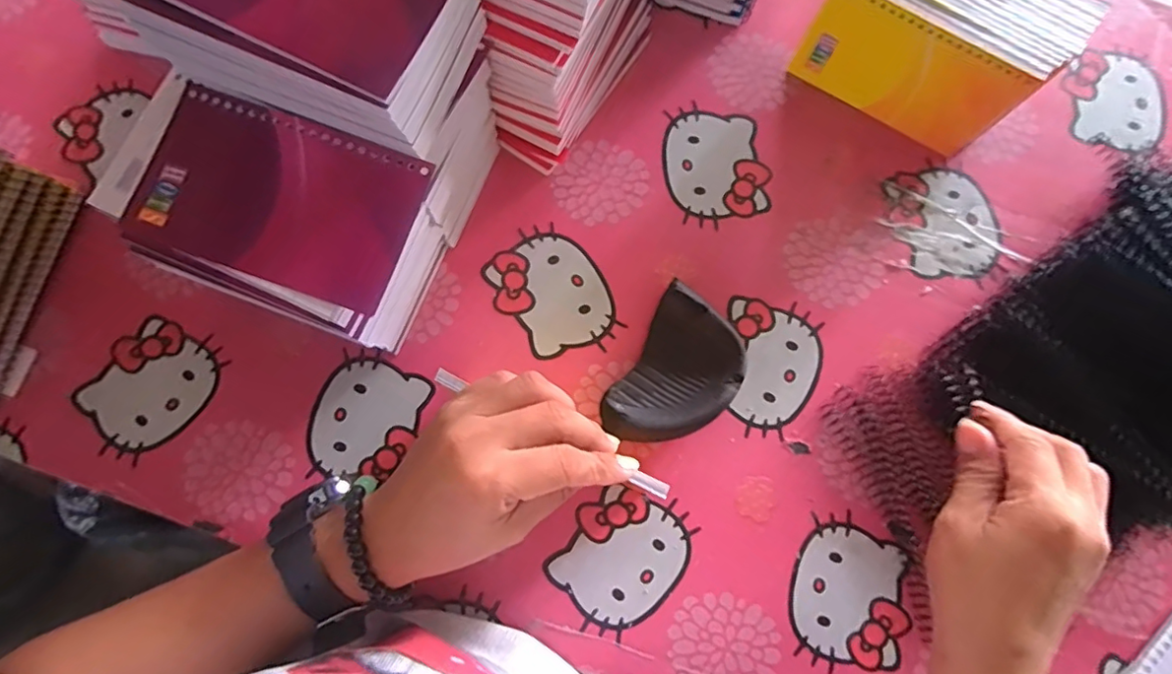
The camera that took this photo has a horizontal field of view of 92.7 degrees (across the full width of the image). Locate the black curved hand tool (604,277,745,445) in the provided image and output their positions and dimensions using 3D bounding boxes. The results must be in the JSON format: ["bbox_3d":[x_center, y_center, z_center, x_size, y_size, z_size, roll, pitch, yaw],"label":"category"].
[{"bbox_3d":[0.058,0.026,0.355,0.065,0.027,0.097,31,81,5],"label":"black curved hand tool"}]

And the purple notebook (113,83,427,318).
[{"bbox_3d":[-0.145,-0.066,0.265,0.128,0.007,0.077,18,80,3],"label":"purple notebook"}]

